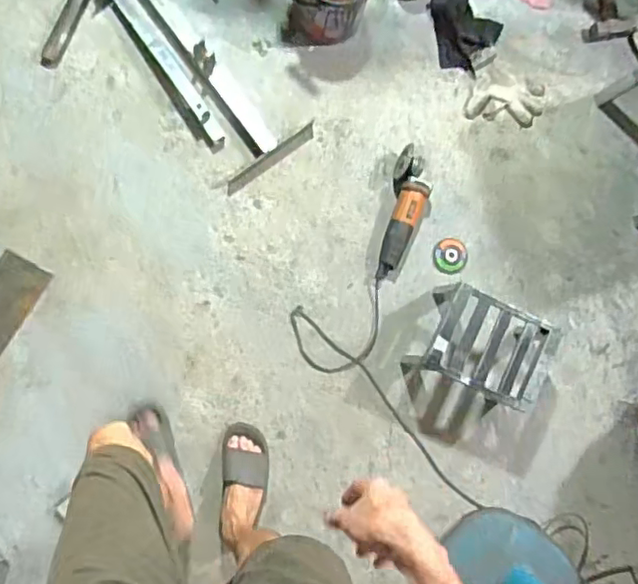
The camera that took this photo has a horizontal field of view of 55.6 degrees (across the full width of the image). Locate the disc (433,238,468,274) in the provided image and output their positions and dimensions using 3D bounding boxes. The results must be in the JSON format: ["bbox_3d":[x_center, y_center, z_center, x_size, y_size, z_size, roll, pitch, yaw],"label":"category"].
[{"bbox_3d":[0.316,-0.087,1.451,0.082,0.005,0.083,0,88,-7],"label":"disc"}]

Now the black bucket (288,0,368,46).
[{"bbox_3d":[0.030,-0.655,1.350,0.191,0.199,0.158,-32,92,-7],"label":"black bucket"}]

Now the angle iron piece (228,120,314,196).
[{"bbox_3d":[-0.111,-0.314,1.417,0.257,0.022,0.030,-38,93,-7],"label":"angle iron piece"}]

